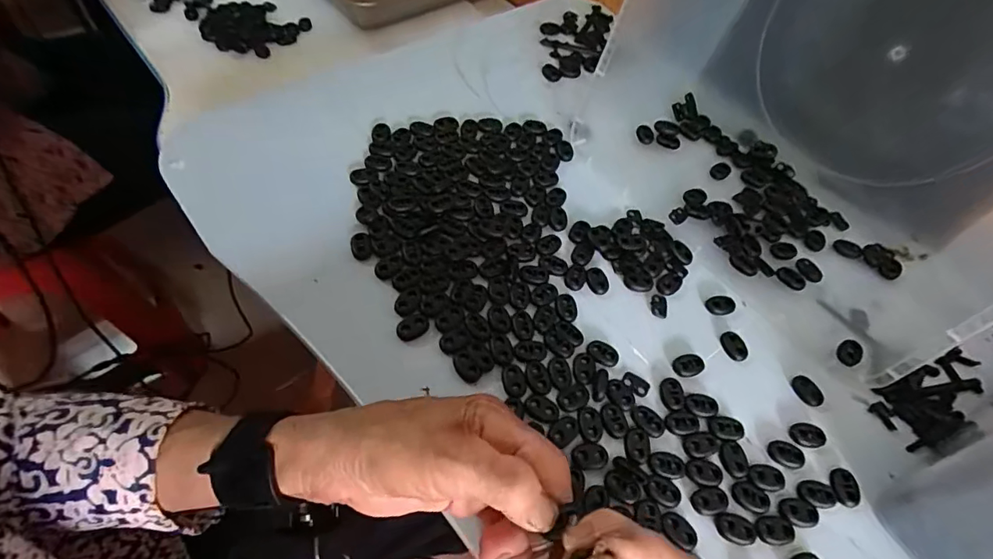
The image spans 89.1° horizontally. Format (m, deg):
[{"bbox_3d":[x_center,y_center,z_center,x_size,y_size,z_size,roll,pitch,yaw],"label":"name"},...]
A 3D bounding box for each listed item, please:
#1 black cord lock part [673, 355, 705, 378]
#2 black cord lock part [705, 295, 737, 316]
[{"bbox_3d":[0.132,0.058,0.345,0.023,0.004,0.016,-13,59,-13],"label":"black cord lock part"},{"bbox_3d":[0.167,0.019,0.375,0.023,0.005,0.015,-11,58,-11],"label":"black cord lock part"}]

